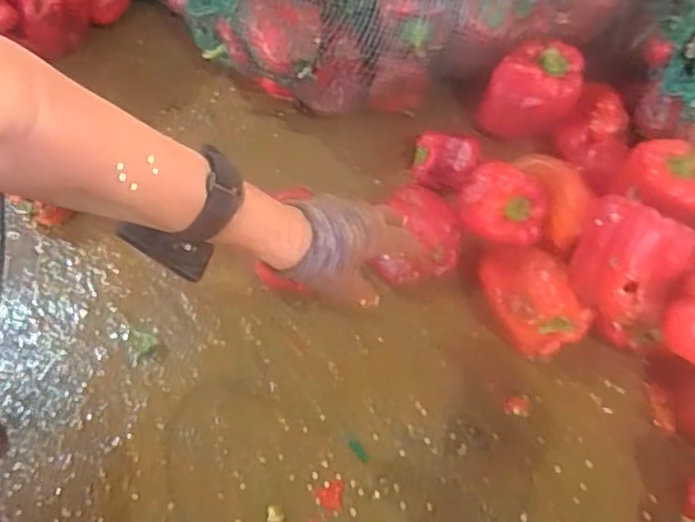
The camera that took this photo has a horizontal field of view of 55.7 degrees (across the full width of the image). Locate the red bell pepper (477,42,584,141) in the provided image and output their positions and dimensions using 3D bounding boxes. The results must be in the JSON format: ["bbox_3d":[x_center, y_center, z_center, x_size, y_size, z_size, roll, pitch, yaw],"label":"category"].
[{"bbox_3d":[0.224,-0.209,0.803,0.111,0.100,0.080,10,59,9],"label":"red bell pepper"}]

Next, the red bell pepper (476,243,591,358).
[{"bbox_3d":[0.182,0.042,0.669,0.077,0.068,0.109,-30,61,-18],"label":"red bell pepper"}]

